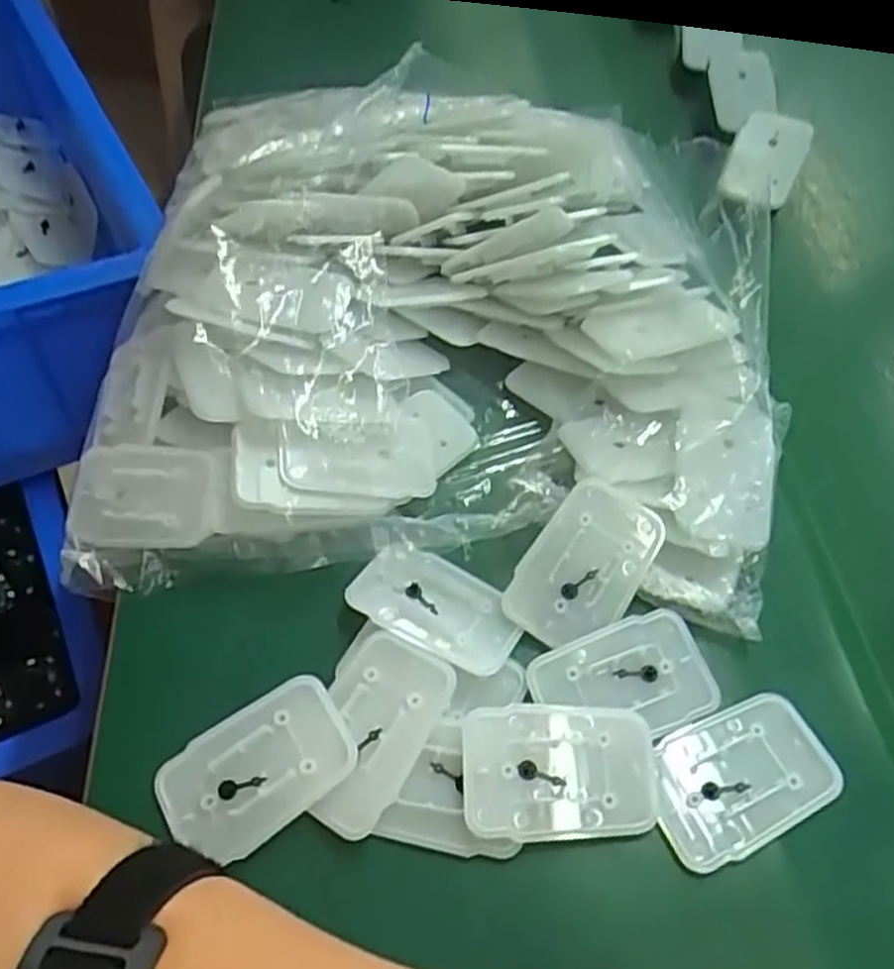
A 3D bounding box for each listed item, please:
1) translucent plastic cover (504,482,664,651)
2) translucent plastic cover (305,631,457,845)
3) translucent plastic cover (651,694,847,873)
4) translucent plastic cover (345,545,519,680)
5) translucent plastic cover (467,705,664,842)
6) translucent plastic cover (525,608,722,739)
[{"bbox_3d":[0.056,0.033,0.319,0.044,0.006,0.068,31,82,4],"label":"translucent plastic cover"},{"bbox_3d":[-0.027,0.087,0.286,0.041,0.008,0.070,26,56,14],"label":"translucent plastic cover"},{"bbox_3d":[0.107,0.106,0.286,0.067,0.009,0.044,-16,57,-16],"label":"translucent plastic cover"},{"bbox_3d":[-0.004,0.049,0.320,0.068,0.007,0.038,27,56,14],"label":"translucent plastic cover"},{"bbox_3d":[0.040,0.101,0.281,0.068,0.005,0.044,0,54,-5],"label":"translucent plastic cover"},{"bbox_3d":[0.068,0.076,0.302,0.067,0.009,0.043,-15,57,-15],"label":"translucent plastic cover"}]

